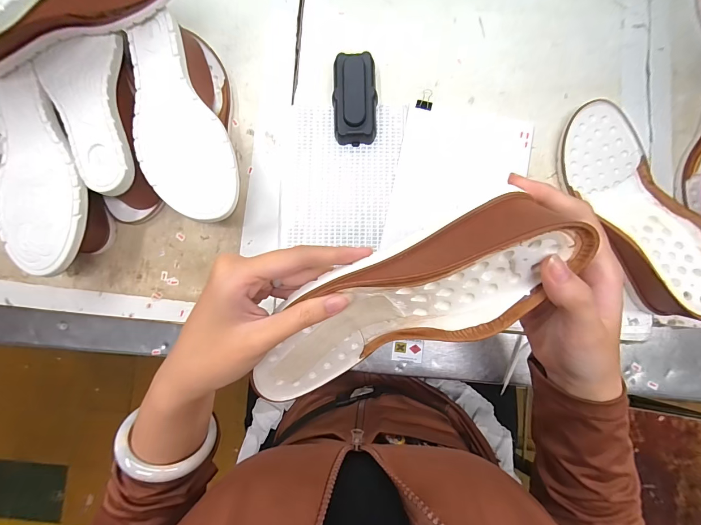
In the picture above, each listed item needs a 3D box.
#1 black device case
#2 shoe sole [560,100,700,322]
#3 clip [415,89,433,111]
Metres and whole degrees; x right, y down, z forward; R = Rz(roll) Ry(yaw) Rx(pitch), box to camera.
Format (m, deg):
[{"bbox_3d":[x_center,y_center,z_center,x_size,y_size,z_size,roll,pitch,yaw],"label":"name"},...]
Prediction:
[{"bbox_3d":[0.006,-0.197,0.380,0.051,0.026,0.103,0,86,2],"label":"black device case"},{"bbox_3d":[0.309,-0.058,0.351,0.093,0.063,0.253,-16,72,0],"label":"shoe sole"},{"bbox_3d":[0.092,-0.198,0.386,0.019,0.009,0.023,16,87,3],"label":"clip"}]

